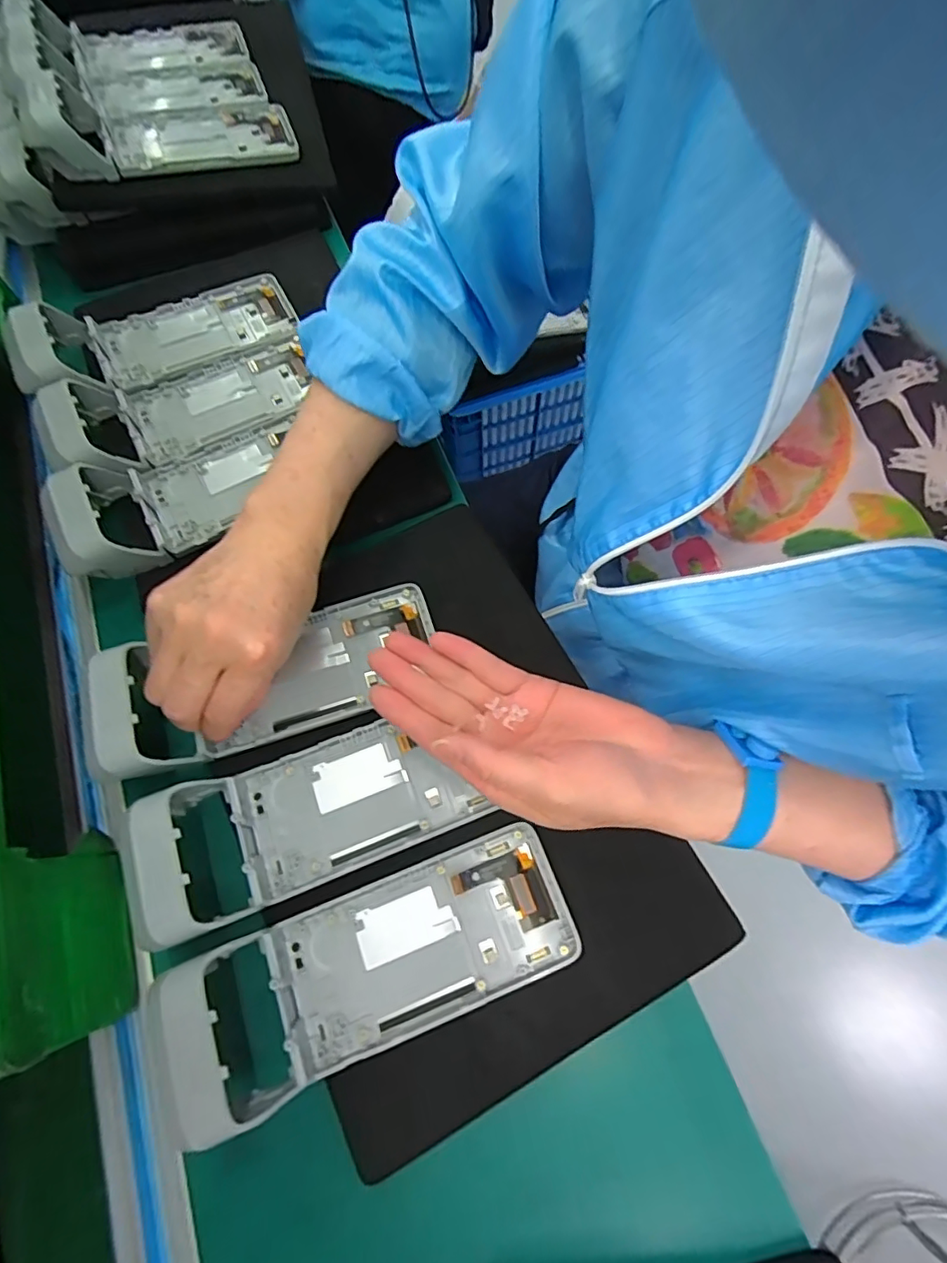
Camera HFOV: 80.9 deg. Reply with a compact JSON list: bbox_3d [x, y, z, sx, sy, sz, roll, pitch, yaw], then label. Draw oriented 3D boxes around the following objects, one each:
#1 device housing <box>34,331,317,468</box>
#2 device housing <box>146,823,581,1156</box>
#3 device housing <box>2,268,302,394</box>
[{"bbox_3d":[-0.232,-0.194,0.452,0.216,0.049,0.084,-31,69,-11],"label":"device housing"},{"bbox_3d":[-0.054,0.182,0.302,0.221,0.045,0.081,-20,68,-7],"label":"device housing"},{"bbox_3d":[-0.271,-0.262,0.483,0.229,0.051,0.084,-27,68,-23],"label":"device housing"}]

